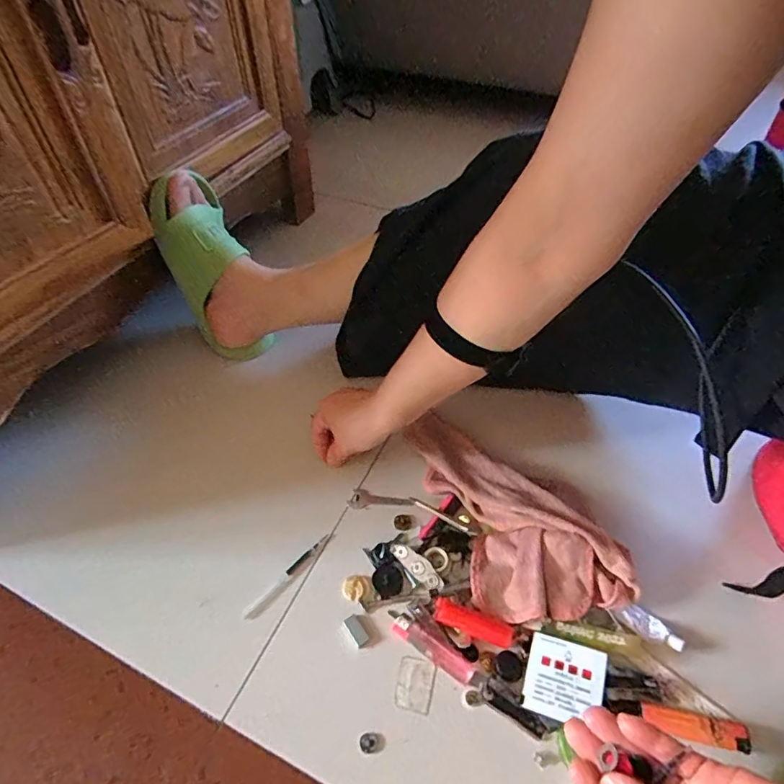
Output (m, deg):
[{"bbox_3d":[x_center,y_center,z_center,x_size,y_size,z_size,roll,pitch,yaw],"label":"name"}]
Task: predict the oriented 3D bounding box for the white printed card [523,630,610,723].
[{"bbox_3d":[0.142,0.236,0.413,0.060,0.004,0.060,7,49,25],"label":"white printed card"}]

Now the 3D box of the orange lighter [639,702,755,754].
[{"bbox_3d":[0.238,0.264,0.394,0.076,0.010,0.021,8,50,8],"label":"orange lighter"}]

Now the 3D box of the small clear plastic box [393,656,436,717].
[{"bbox_3d":[0.019,0.247,0.423,0.030,0.004,0.039,12,50,11],"label":"small clear plastic box"}]

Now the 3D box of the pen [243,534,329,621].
[{"bbox_3d":[-0.102,0.178,0.487,0.012,0.004,0.103,31,56,25],"label":"pen"}]

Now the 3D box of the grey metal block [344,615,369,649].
[{"bbox_3d":[-0.032,0.215,0.450,0.013,0.004,0.026,-29,54,-22],"label":"grey metal block"}]

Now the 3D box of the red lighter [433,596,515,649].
[{"bbox_3d":[0.071,0.203,0.440,0.069,0.014,0.023,16,51,15],"label":"red lighter"}]

